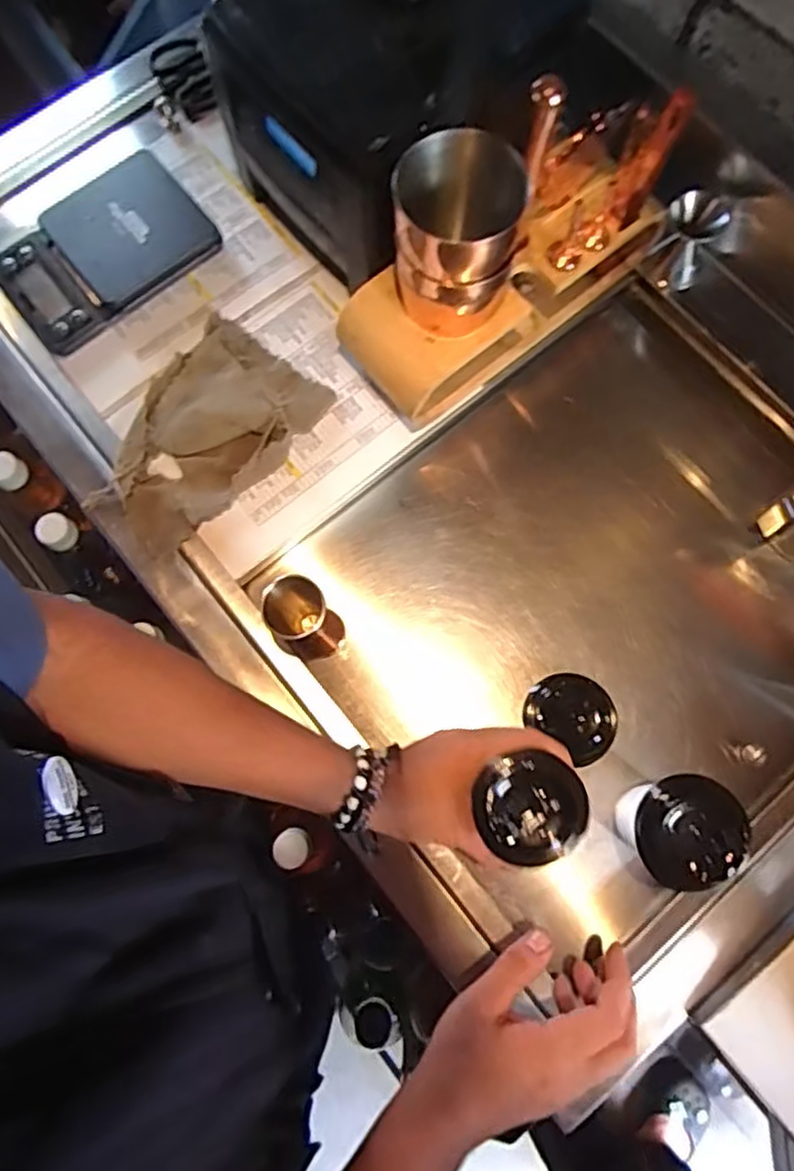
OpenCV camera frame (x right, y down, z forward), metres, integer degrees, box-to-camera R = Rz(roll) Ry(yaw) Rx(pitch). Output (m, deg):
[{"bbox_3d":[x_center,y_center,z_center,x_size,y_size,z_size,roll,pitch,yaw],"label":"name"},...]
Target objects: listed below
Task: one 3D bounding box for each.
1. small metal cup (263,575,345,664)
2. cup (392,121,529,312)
[{"bbox_3d":[-0.071,0.030,0.548,0.046,0.124,0.051,42,80,10],"label":"small metal cup"},{"bbox_3d":[0.042,-0.255,0.505,0.085,0.100,0.084,0,76,1],"label":"cup"}]

